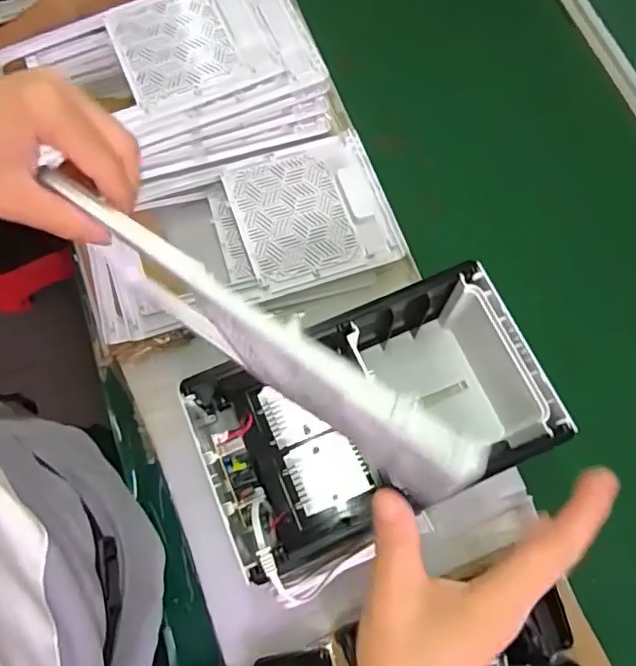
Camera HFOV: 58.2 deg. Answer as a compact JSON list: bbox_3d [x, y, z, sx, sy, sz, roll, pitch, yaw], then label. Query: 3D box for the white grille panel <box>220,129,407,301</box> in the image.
[{"bbox_3d":[-0.007,-0.158,0.738,0.195,0.025,0.196,-19,72,-5],"label":"white grille panel"}]

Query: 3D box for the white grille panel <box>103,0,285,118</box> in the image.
[{"bbox_3d":[-0.164,-0.378,0.731,0.183,0.016,0.195,-21,72,-6],"label":"white grille panel"}]

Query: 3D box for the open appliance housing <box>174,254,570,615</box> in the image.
[{"bbox_3d":[0.059,0.109,0.626,0.355,0.140,0.230,-23,73,-6],"label":"open appliance housing"}]

